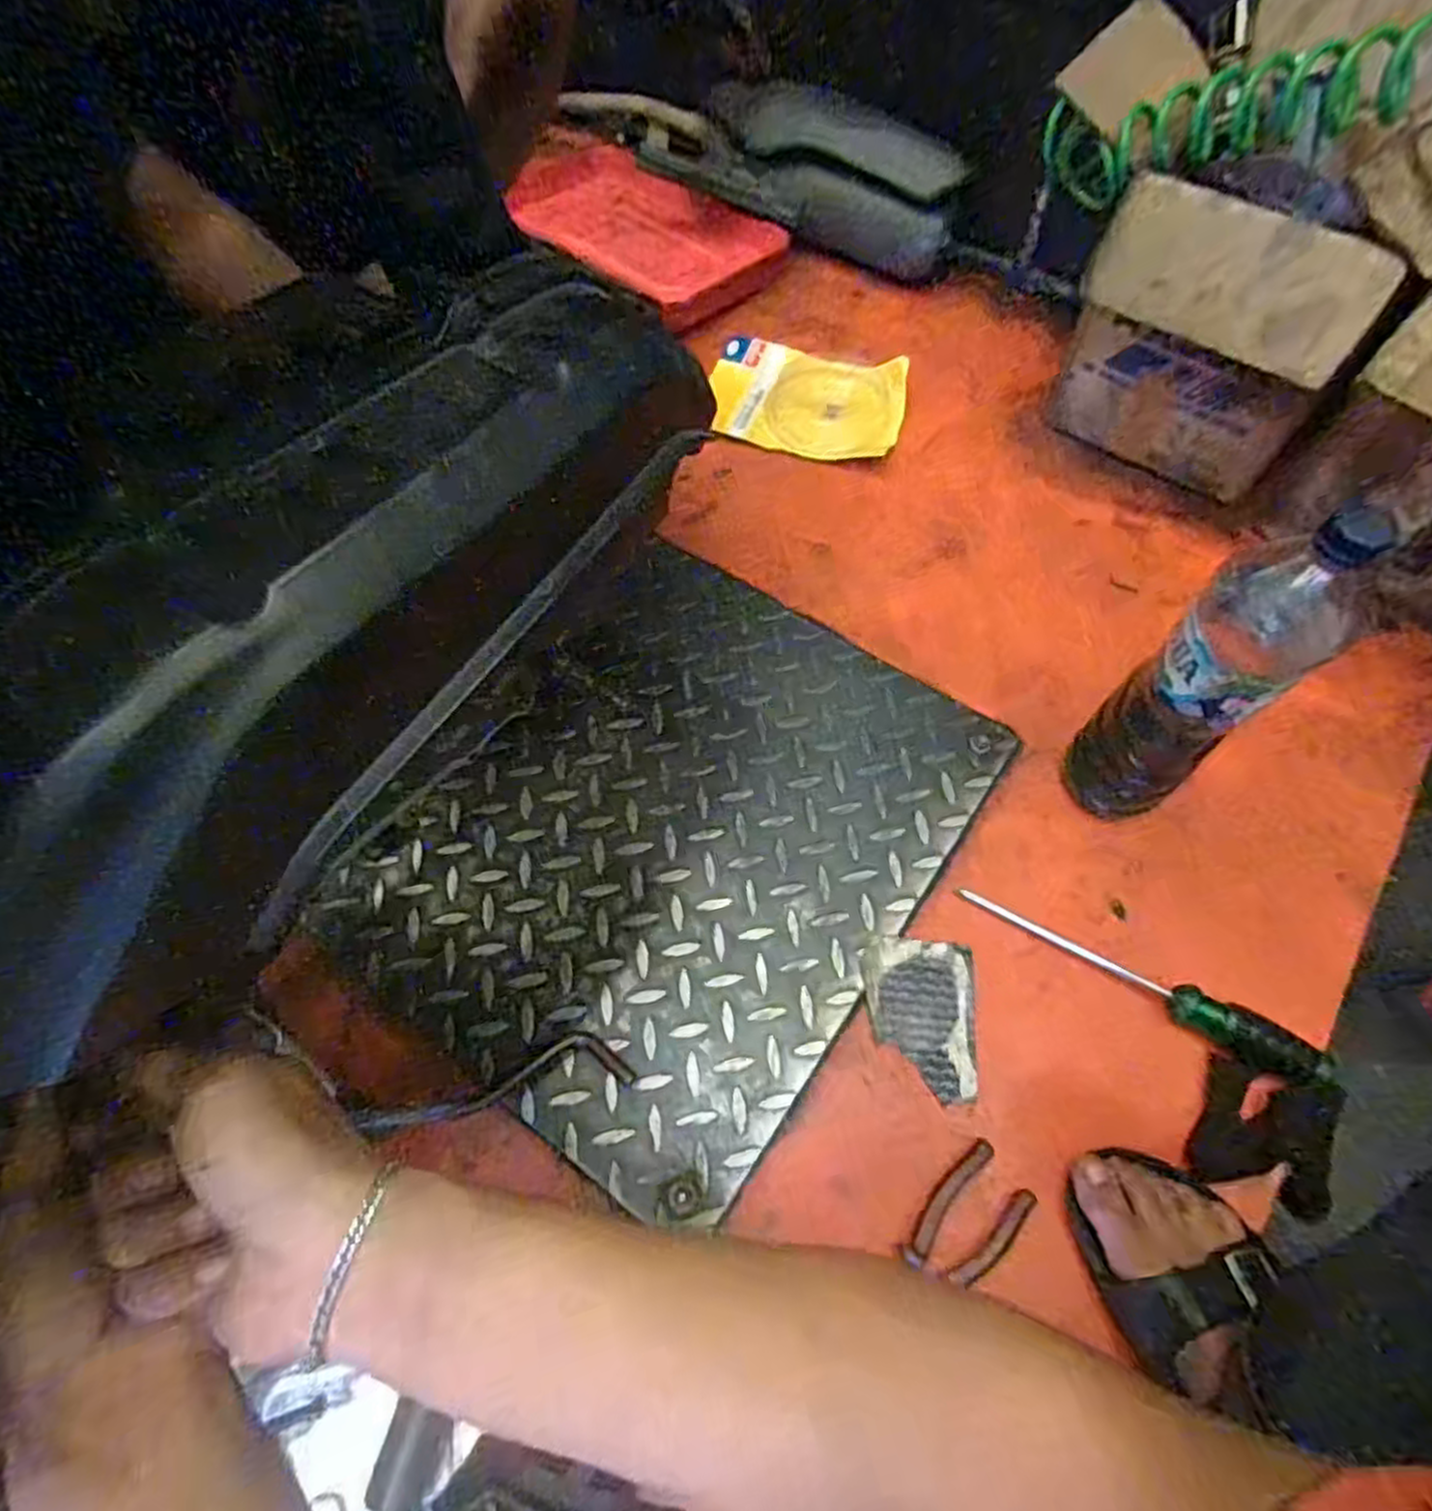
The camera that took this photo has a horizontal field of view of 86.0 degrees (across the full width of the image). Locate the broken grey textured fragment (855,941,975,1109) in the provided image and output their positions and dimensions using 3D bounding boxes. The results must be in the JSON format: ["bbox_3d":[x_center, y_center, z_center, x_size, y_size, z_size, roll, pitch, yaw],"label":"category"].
[{"bbox_3d":[0.156,0.200,0.590,0.085,0.004,0.114,4,63,2],"label":"broken grey textured fragment"}]

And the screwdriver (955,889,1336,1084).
[{"bbox_3d":[0.321,0.171,0.589,0.271,0.025,0.035,28,66,14],"label":"screwdriver"}]

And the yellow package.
[{"bbox_3d":[0.104,-0.422,0.894,0.228,0.031,0.162,17,64,9],"label":"yellow package"}]

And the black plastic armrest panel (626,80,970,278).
[{"bbox_3d":[0.107,-0.806,1.041,0.481,0.125,0.090,35,68,17],"label":"black plastic armrest panel"}]

